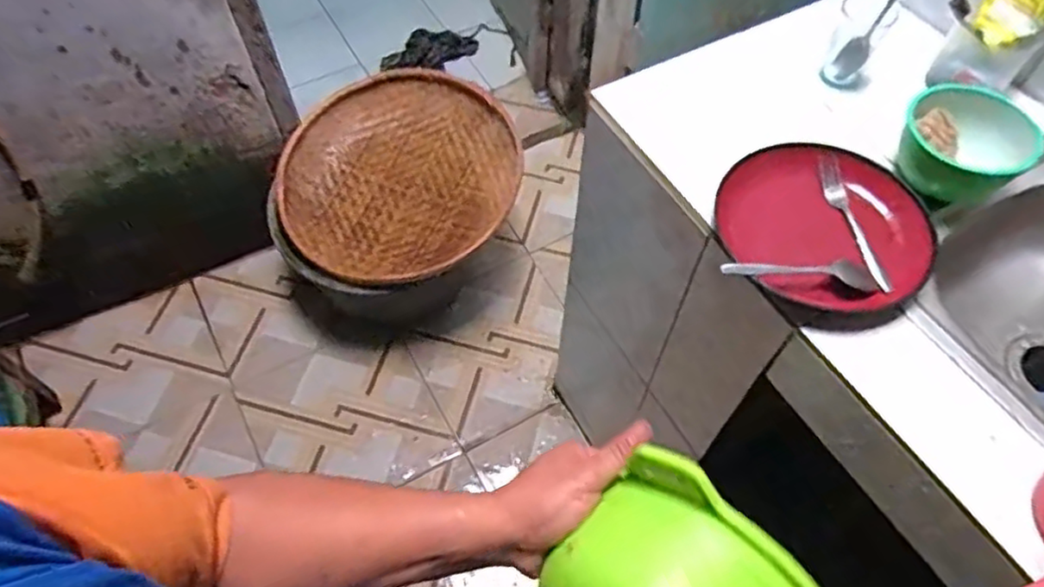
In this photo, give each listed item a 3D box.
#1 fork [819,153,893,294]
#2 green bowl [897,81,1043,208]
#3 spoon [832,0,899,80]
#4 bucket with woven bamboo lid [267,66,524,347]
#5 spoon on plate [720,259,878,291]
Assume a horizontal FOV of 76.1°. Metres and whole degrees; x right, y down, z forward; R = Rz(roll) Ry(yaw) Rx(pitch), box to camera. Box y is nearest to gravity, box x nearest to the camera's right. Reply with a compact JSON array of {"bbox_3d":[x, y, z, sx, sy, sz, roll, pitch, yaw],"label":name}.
[{"bbox_3d":[0.358,-0.077,0.729,0.022,0.024,0.182,-5,58,-3],"label":"fork"},{"bbox_3d":[0.501,-0.172,0.752,0.129,0.077,0.132,0,58,0],"label":"green bowl"},{"bbox_3d":[0.433,-0.333,0.801,0.027,0.165,0.031,-15,55,-41],"label":"spoon"},{"bbox_3d":[-0.285,-0.182,1.616,0.525,0.421,0.528,0,58,0],"label":"bucket with woven bamboo lid"},{"bbox_3d":[0.282,-0.026,0.676,0.156,0.020,0.033,3,58,2],"label":"spoon on plate"}]

